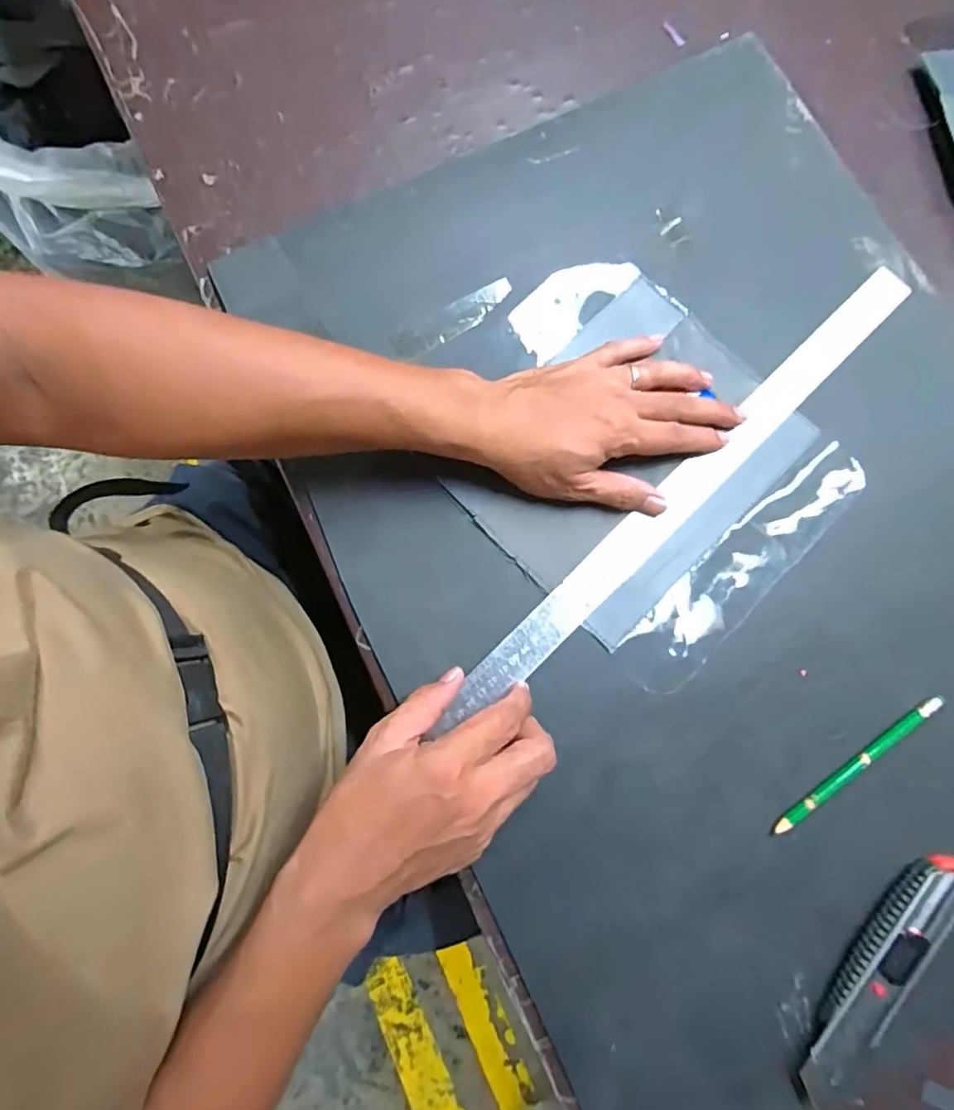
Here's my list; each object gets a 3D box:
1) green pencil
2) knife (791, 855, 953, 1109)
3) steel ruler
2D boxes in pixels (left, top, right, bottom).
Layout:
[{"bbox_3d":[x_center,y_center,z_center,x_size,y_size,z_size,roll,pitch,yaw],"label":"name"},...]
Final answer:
[{"bbox_3d":[0.241,0.132,0.358,0.136,0.004,0.008,-35,81,-5],"label":"green pencil"},{"bbox_3d":[0.240,0.246,0.333,0.038,0.013,0.164,39,83,7],"label":"knife"},{"bbox_3d":[0.147,-0.046,0.394,0.447,0.006,0.031,-43,84,-7],"label":"steel ruler"}]

